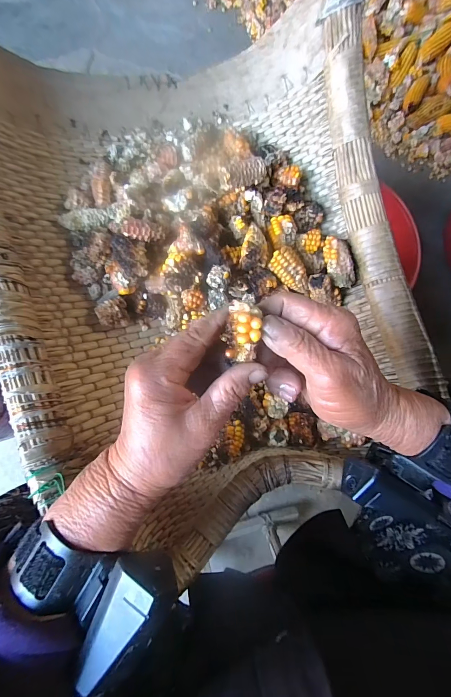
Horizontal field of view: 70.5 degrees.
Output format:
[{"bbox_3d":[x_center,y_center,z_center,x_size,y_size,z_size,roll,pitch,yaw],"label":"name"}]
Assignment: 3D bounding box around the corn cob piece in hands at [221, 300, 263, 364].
[{"bbox_3d":[0.010,-0.010,0.196,0.021,0.016,0.036,4,84,-7],"label":"corn cob piece in hands"}]

